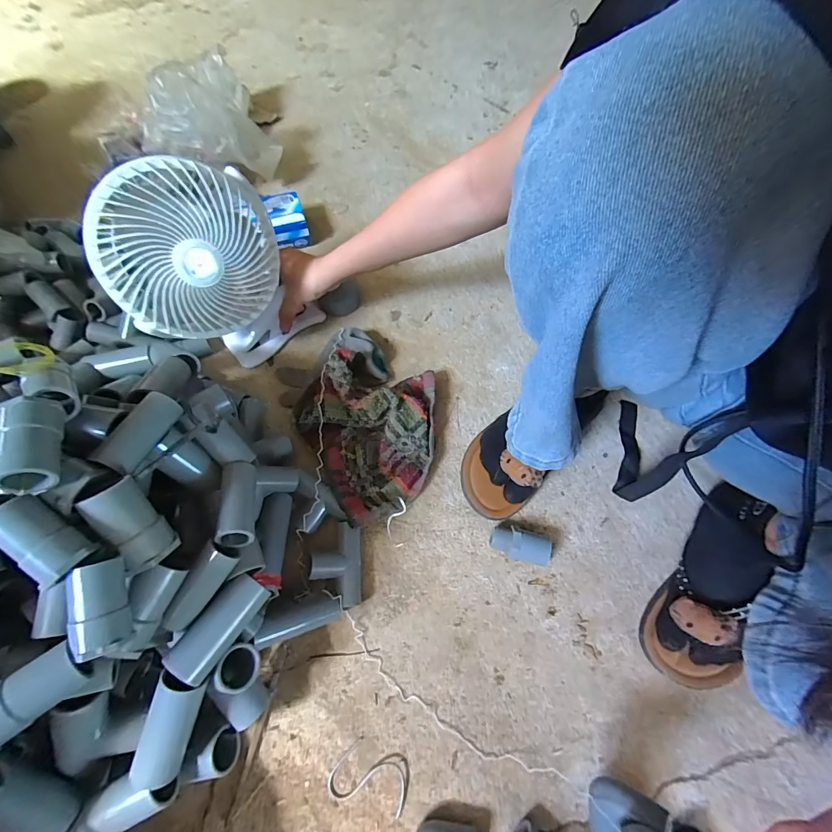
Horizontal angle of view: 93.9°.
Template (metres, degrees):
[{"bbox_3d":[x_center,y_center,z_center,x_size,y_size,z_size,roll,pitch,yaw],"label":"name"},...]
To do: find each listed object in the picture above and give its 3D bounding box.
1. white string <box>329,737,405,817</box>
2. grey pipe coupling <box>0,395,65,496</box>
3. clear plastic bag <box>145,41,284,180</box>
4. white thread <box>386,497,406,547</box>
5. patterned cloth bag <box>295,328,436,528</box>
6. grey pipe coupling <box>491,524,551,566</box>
[{"bbox_3d":[-0.043,0.343,0.362,0.070,0.004,0.048,29,67,11],"label":"white string"},{"bbox_3d":[-0.233,0.015,0.233,0.027,0.025,0.056,-15,65,-9],"label":"grey pipe coupling"},{"bbox_3d":[-0.337,-0.465,0.620,0.191,0.130,0.119,-28,68,-15],"label":"clear plastic bag"},{"bbox_3d":[-0.022,0.125,0.461,0.022,0.008,0.056,11,77,3],"label":"white thread"},{"bbox_3d":[-0.057,-0.007,0.494,0.178,0.063,0.239,-29,69,-15],"label":"patterned cloth bag"},{"bbox_3d":[0.118,0.147,0.442,0.067,0.034,0.032,17,66,6],"label":"grey pipe coupling"}]

